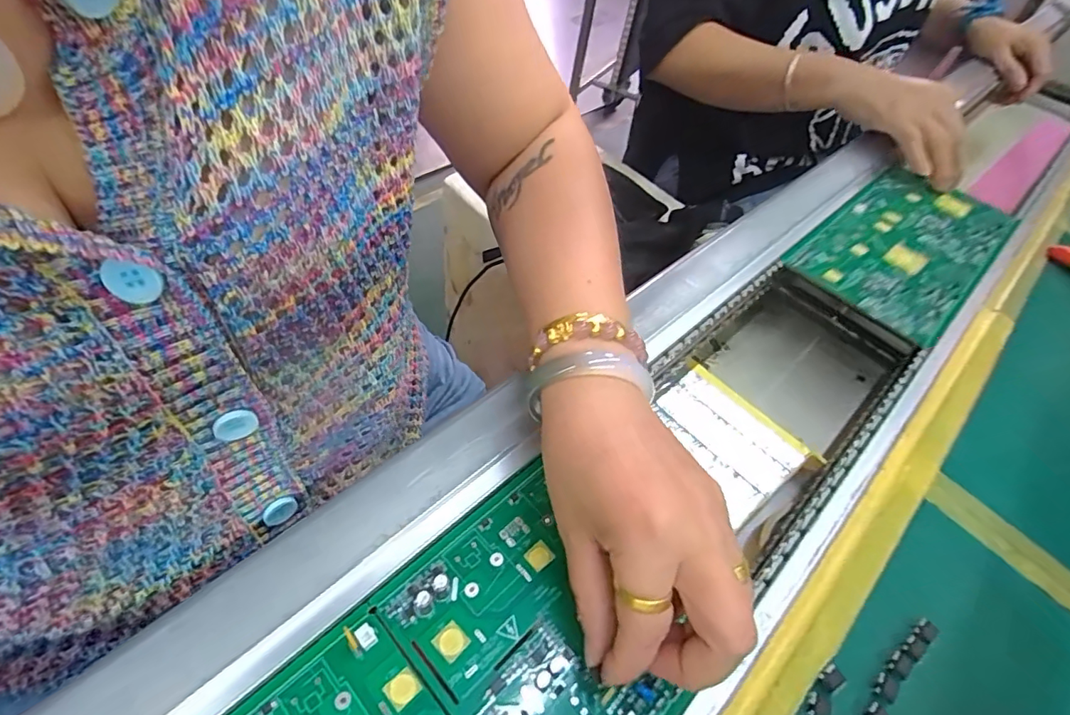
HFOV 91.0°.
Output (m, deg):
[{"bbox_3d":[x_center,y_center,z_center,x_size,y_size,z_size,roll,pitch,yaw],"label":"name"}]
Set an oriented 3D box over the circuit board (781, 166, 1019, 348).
[{"bbox_3d":[0.332,-0.107,0.470,0.252,0.020,0.125,-34,64,-31],"label":"circuit board"}]

